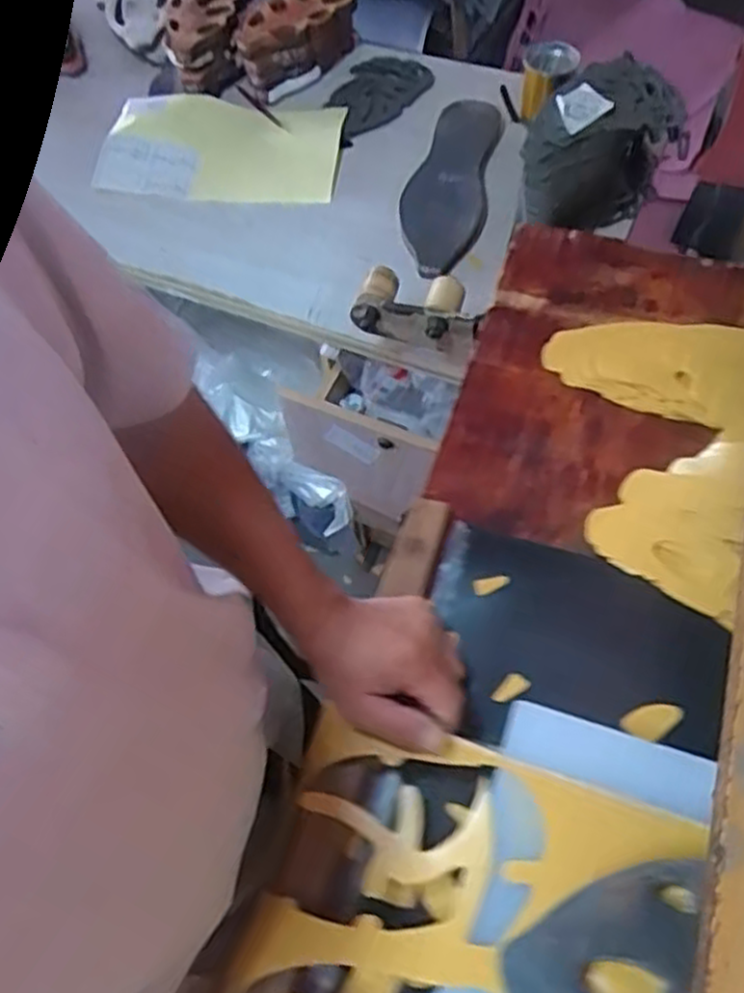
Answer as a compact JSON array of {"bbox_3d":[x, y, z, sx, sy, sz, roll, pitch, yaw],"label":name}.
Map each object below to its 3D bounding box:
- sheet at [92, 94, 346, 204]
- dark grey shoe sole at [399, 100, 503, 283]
[{"bbox_3d":[-0.228,-0.535,1.162,0.359,0.036,0.204,6,61,9],"label":"sheet"},{"bbox_3d":[0.110,-0.447,1.065,0.113,0.034,0.352,7,61,10],"label":"dark grey shoe sole"}]

